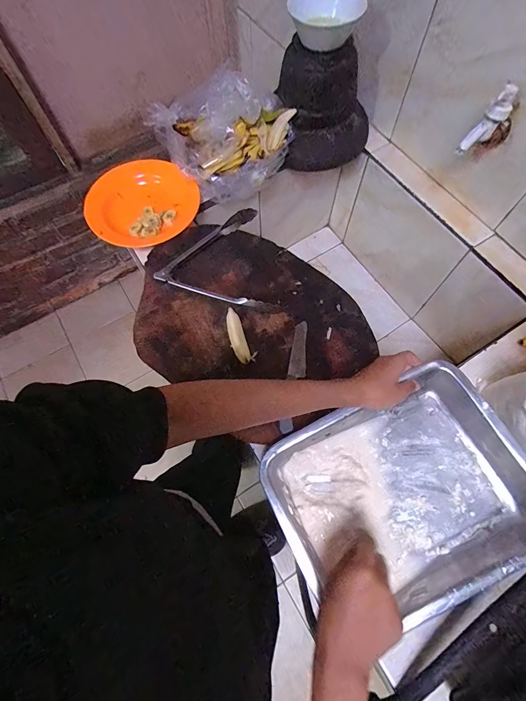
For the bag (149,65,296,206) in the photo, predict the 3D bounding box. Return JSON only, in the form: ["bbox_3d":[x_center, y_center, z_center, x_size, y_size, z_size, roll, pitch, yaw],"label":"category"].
[{"bbox_3d":[-0.070,-0.416,0.648,0.219,0.102,0.196,-39,70,-14],"label":"bag"}]

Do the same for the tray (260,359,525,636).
[{"bbox_3d":[0.176,0.177,0.425,0.306,0.072,0.240,-25,67,-8],"label":"tray"}]

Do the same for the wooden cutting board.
[{"bbox_3d":[-0.033,-0.057,0.544,0.381,0.032,0.296,38,73,17],"label":"wooden cutting board"}]

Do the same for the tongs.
[{"bbox_3d":[-0.085,-0.145,0.571,0.185,0.022,0.201,-11,66,-2],"label":"tongs"}]

